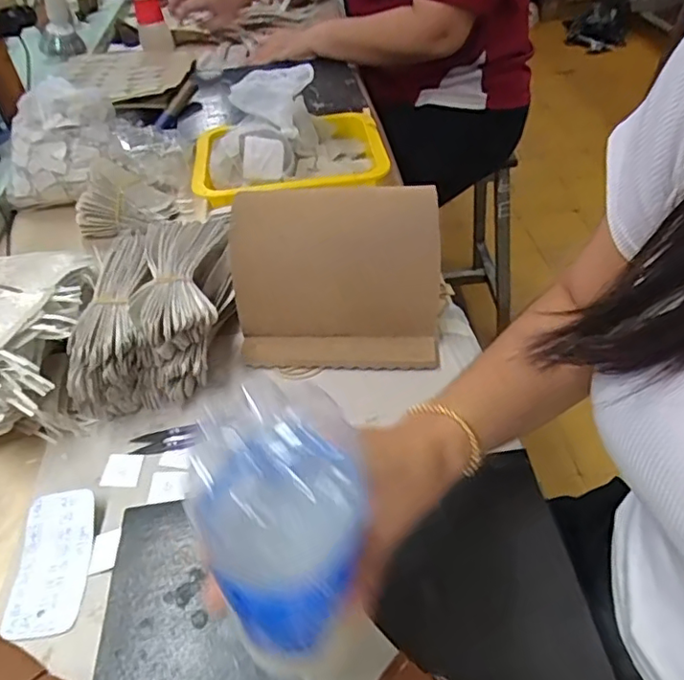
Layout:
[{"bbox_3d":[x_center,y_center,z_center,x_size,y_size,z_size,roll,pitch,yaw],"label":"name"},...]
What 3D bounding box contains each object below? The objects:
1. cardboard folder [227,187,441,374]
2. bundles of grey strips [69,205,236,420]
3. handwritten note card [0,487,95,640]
[{"bbox_3d":[-0.005,-0.060,0.553,0.185,0.167,0.031,0,5,0],"label":"cardboard folder"},{"bbox_3d":[-0.170,-0.036,0.575,0.121,0.087,0.240,-2,44,4],"label":"bundles of grey strips"},{"bbox_3d":[-0.213,0.160,0.429,0.053,0.016,0.100,-8,44,-2],"label":"handwritten note card"}]

